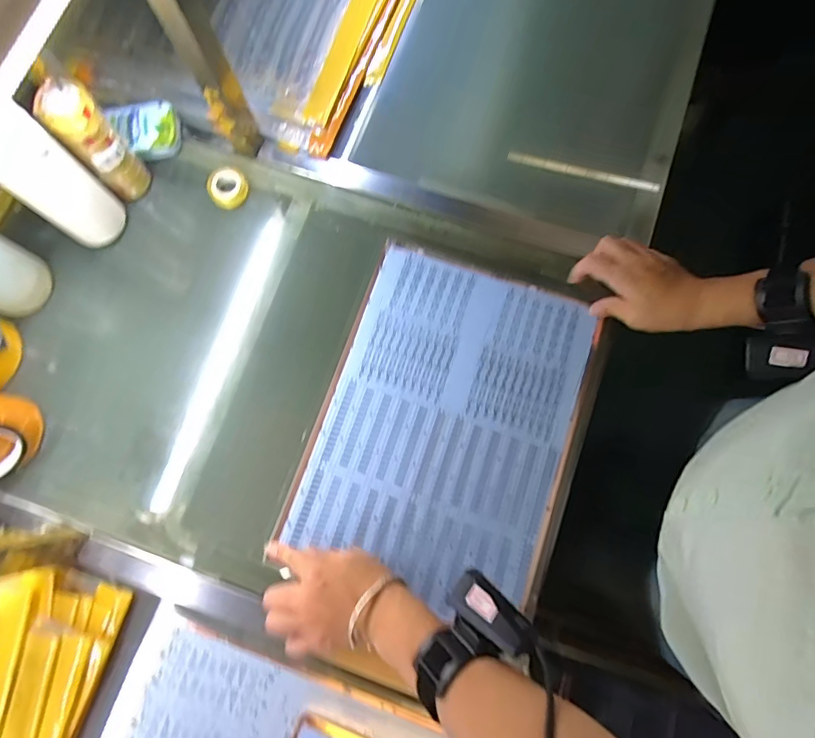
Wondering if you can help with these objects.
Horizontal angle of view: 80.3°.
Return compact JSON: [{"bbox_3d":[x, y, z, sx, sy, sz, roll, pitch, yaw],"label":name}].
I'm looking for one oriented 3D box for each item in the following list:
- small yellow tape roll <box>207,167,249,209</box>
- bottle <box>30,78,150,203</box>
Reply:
[{"bbox_3d":[-0.220,-0.222,0.595,0.047,0.023,0.047,0,76,0],"label":"small yellow tape roll"},{"bbox_3d":[-0.340,-0.247,0.537,0.049,0.142,0.044,-34,78,-8],"label":"bottle"}]

